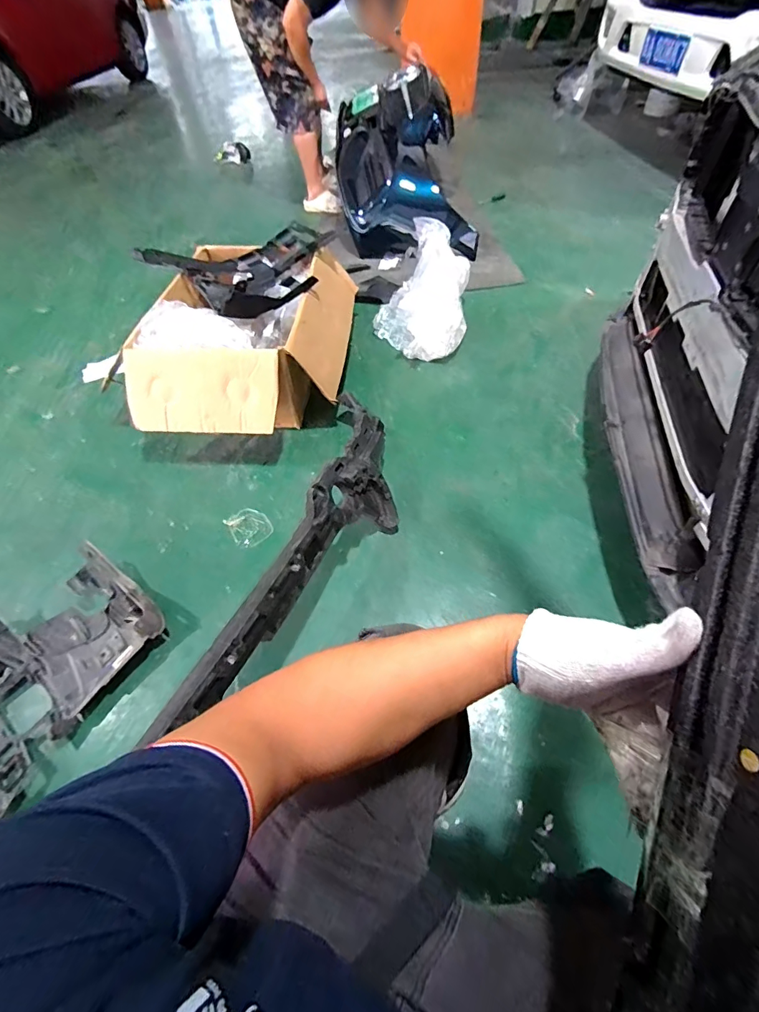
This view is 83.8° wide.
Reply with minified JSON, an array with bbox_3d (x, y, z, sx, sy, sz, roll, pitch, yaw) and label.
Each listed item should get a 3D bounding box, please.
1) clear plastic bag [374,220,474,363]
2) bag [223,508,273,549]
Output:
[{"bbox_3d":[0.164,-0.826,1.603,0.342,0.249,0.568,6,56,7],"label":"clear plastic bag"},{"bbox_3d":[-0.353,0.056,1.149,0.103,0.021,0.116,-37,61,-20],"label":"bag"}]

